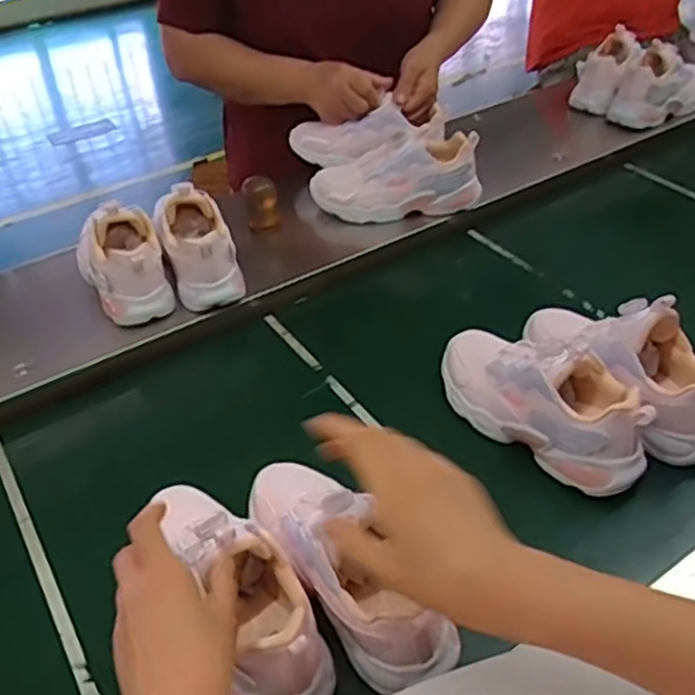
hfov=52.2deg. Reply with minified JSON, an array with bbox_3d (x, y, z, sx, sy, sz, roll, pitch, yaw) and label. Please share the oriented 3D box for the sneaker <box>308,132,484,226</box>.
[{"bbox_3d":[0.062,-0.232,0.943,0.218,0.091,0.088,-8,42,-6],"label":"sneaker"}]

